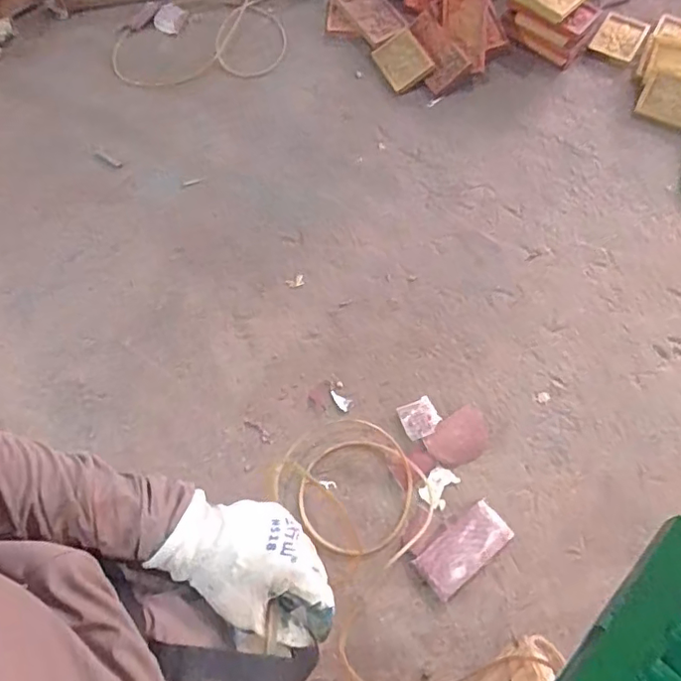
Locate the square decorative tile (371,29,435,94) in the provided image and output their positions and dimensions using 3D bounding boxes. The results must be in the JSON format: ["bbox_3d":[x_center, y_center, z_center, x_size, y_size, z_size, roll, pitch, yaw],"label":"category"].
[{"bbox_3d":[0.192,-0.856,1.747,0.137,0.021,0.160,-35,98,5],"label":"square decorative tile"}]

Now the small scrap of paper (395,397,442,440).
[{"bbox_3d":[0.191,0.188,1.373,0.090,0.010,0.087,-23,74,-9],"label":"small scrap of paper"}]

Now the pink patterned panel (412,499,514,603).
[{"bbox_3d":[0.274,0.464,1.263,0.215,0.029,0.103,-37,77,-13],"label":"pink patterned panel"}]

